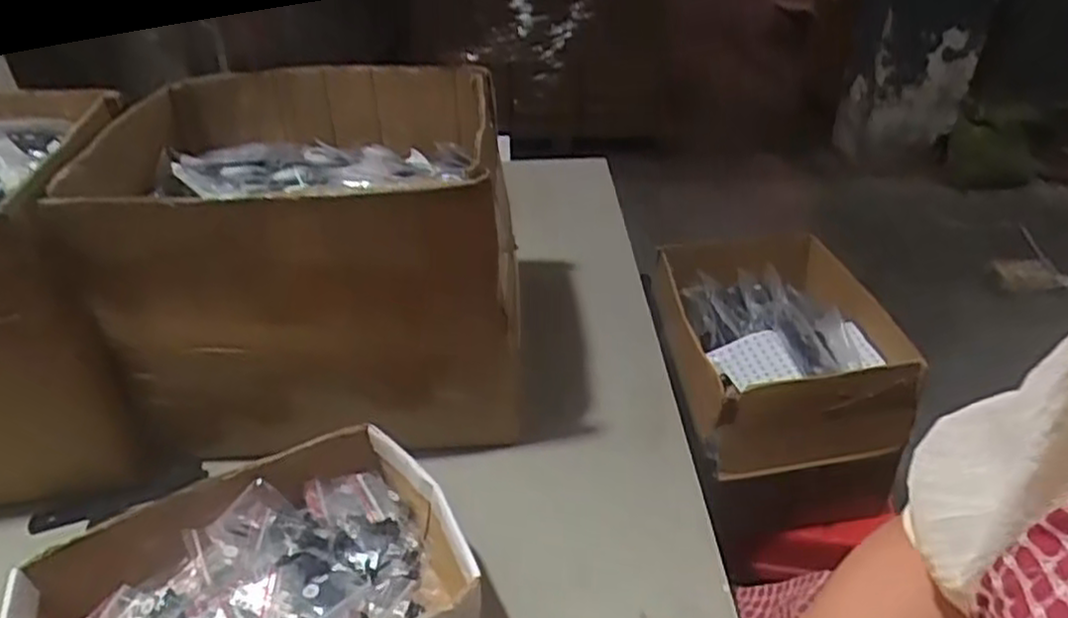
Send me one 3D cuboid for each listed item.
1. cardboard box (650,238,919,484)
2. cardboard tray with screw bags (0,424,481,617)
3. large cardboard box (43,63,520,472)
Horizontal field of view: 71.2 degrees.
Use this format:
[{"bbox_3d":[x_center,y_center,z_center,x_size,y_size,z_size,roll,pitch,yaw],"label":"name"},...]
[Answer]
[{"bbox_3d":[0.324,0.039,0.990,0.286,0.131,0.344,-2,35,-1],"label":"cardboard box"},{"bbox_3d":[-0.176,0.187,0.470,0.253,0.069,0.179,-20,38,-28],"label":"cardboard tray with screw bags"},{"bbox_3d":[-0.196,-0.079,0.734,0.314,0.233,0.413,-4,35,-4],"label":"large cardboard box"}]

